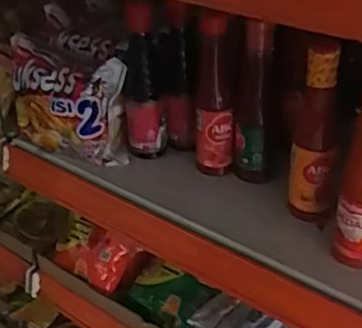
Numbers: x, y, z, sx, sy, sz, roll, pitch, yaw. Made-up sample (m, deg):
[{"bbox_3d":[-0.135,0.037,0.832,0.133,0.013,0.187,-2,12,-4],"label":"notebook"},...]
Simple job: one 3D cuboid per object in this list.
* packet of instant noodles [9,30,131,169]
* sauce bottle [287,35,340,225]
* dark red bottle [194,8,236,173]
[{"bbox_3d":[-0.124,-0.068,0.649,0.147,0.101,0.066,22,41,32],"label":"packet of instant noodles"},{"bbox_3d":[0.112,-0.025,0.513,0.041,0.160,0.039,5,35,13],"label":"sauce bottle"},{"bbox_3d":[0.033,-0.062,0.578,0.042,0.155,0.039,0,34,4],"label":"dark red bottle"}]

